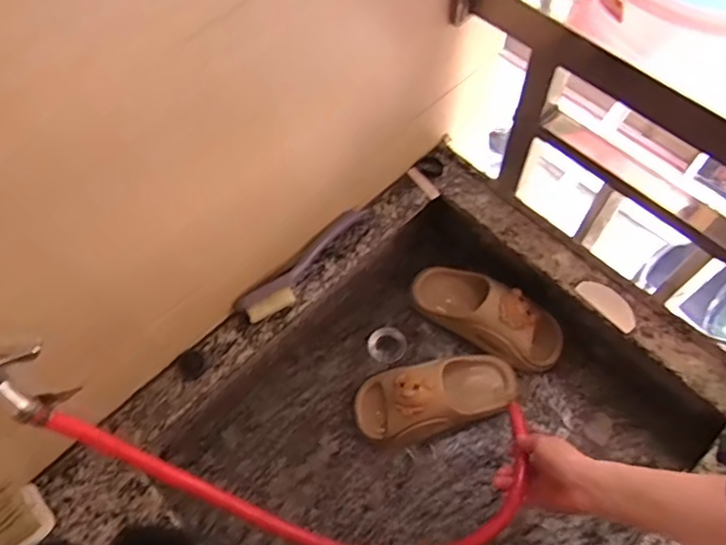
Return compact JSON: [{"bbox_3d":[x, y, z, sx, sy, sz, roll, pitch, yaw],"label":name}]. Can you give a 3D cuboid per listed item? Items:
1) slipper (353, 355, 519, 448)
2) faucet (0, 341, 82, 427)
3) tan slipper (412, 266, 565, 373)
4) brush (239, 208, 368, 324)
[{"bbox_3d":[0.110,0.175,0.824,0.240,0.102,0.086,-13,63,-5],"label":"slipper"},{"bbox_3d":[-0.285,0.088,0.479,0.035,0.100,0.057,16,62,34],"label":"faucet"},{"bbox_3d":[0.190,0.059,0.868,0.231,0.086,0.084,32,68,17],"label":"tan slipper"},{"bbox_3d":[-0.072,-0.014,0.791,0.047,0.025,0.221,38,70,19],"label":"brush"}]

